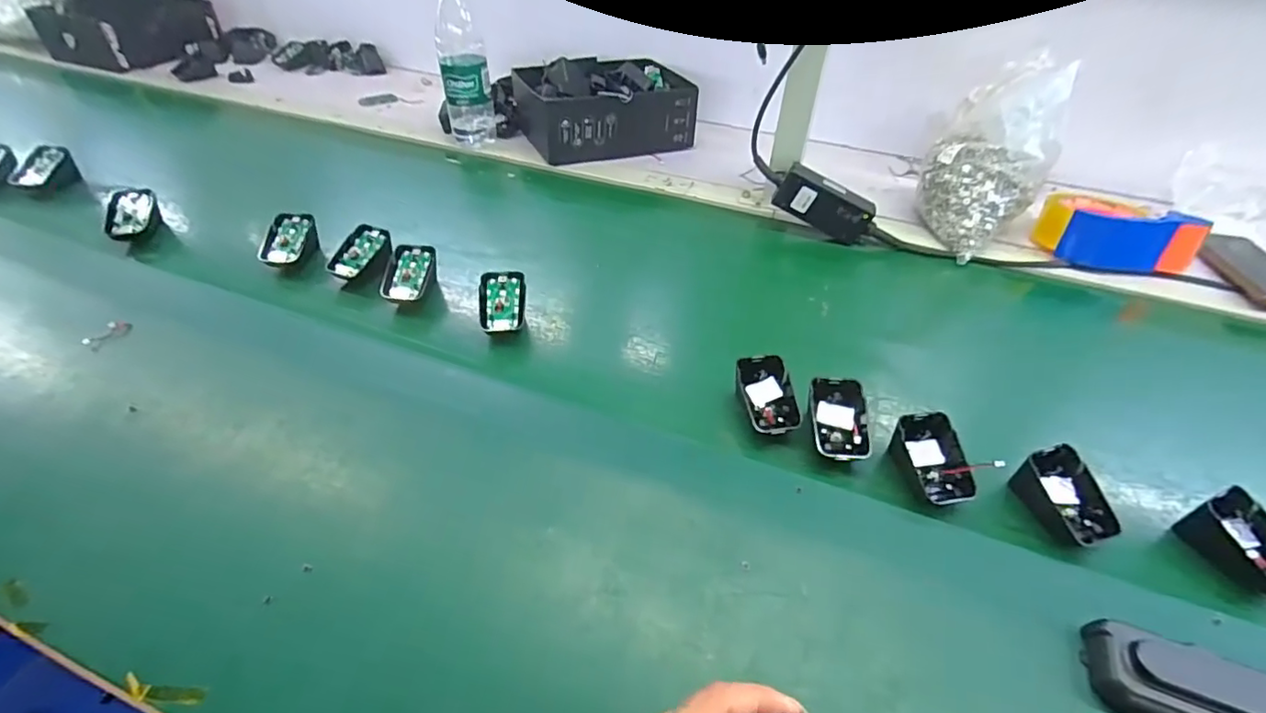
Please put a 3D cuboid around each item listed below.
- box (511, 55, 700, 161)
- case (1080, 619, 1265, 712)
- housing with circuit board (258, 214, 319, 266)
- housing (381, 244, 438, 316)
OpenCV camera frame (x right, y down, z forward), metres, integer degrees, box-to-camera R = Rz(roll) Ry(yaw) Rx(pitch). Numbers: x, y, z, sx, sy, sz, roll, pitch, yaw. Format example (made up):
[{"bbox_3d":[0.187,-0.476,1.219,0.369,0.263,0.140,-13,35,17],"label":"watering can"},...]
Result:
[{"bbox_3d":[-0.039,-0.392,0.886,0.256,0.097,0.185,-16,44,-17],"label":"box"},{"bbox_3d":[0.324,0.195,0.325,0.102,0.032,0.052,12,43,13],"label":"case"},{"bbox_3d":[-0.380,-0.127,0.628,0.043,0.028,0.070,5,61,-5],"label":"housing with circuit board"},{"bbox_3d":[-0.232,-0.081,0.590,0.042,0.042,0.069,5,43,3],"label":"housing"}]

